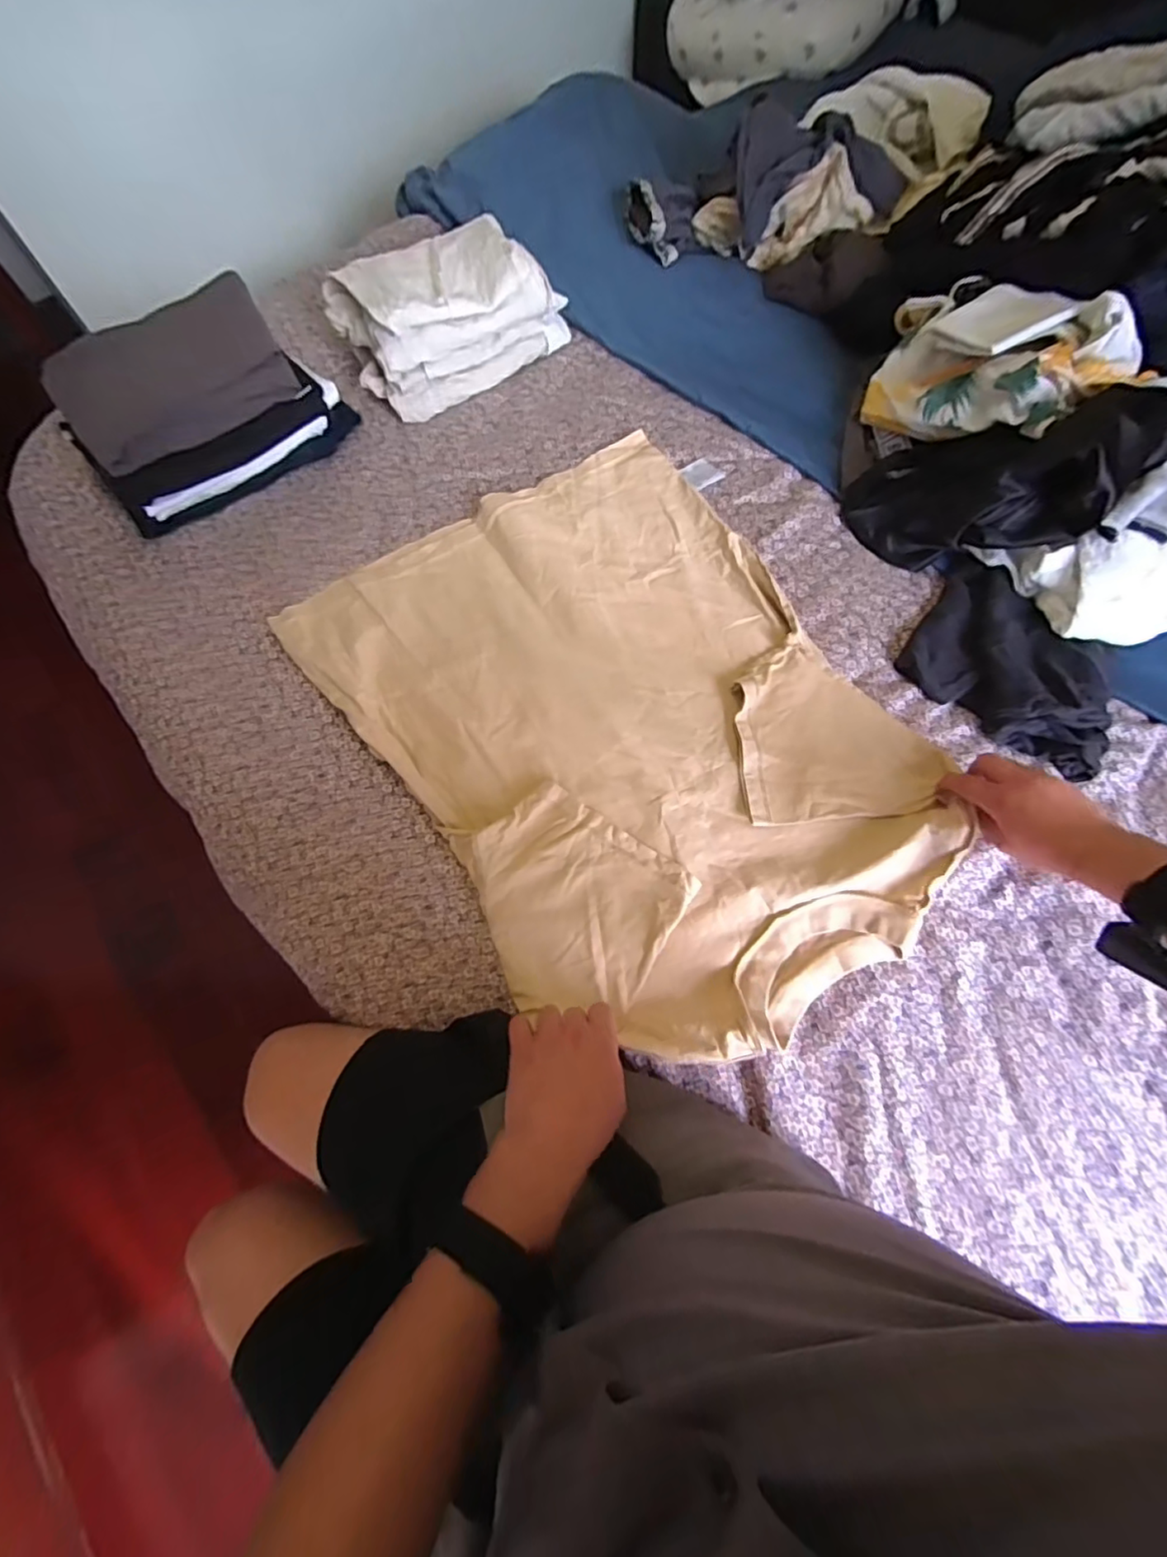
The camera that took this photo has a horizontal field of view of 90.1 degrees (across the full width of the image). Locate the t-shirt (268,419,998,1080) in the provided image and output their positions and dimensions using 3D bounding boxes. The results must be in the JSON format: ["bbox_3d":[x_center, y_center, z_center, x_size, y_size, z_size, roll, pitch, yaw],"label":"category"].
[{"bbox_3d":[0.040,-0.074,0.615,0.472,0.048,0.652,-34,73,-9],"label":"t-shirt"}]

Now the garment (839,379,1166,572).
[{"bbox_3d":[0.446,-0.335,0.642,0.249,0.182,0.128,24,73,10],"label":"garment"}]

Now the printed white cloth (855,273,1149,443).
[{"bbox_3d":[0.456,-0.486,0.676,0.188,0.092,0.295,-54,43,7],"label":"printed white cloth"}]

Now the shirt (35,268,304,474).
[{"bbox_3d":[-0.481,-0.475,0.686,0.255,0.051,0.172,-38,72,-13],"label":"shirt"}]

